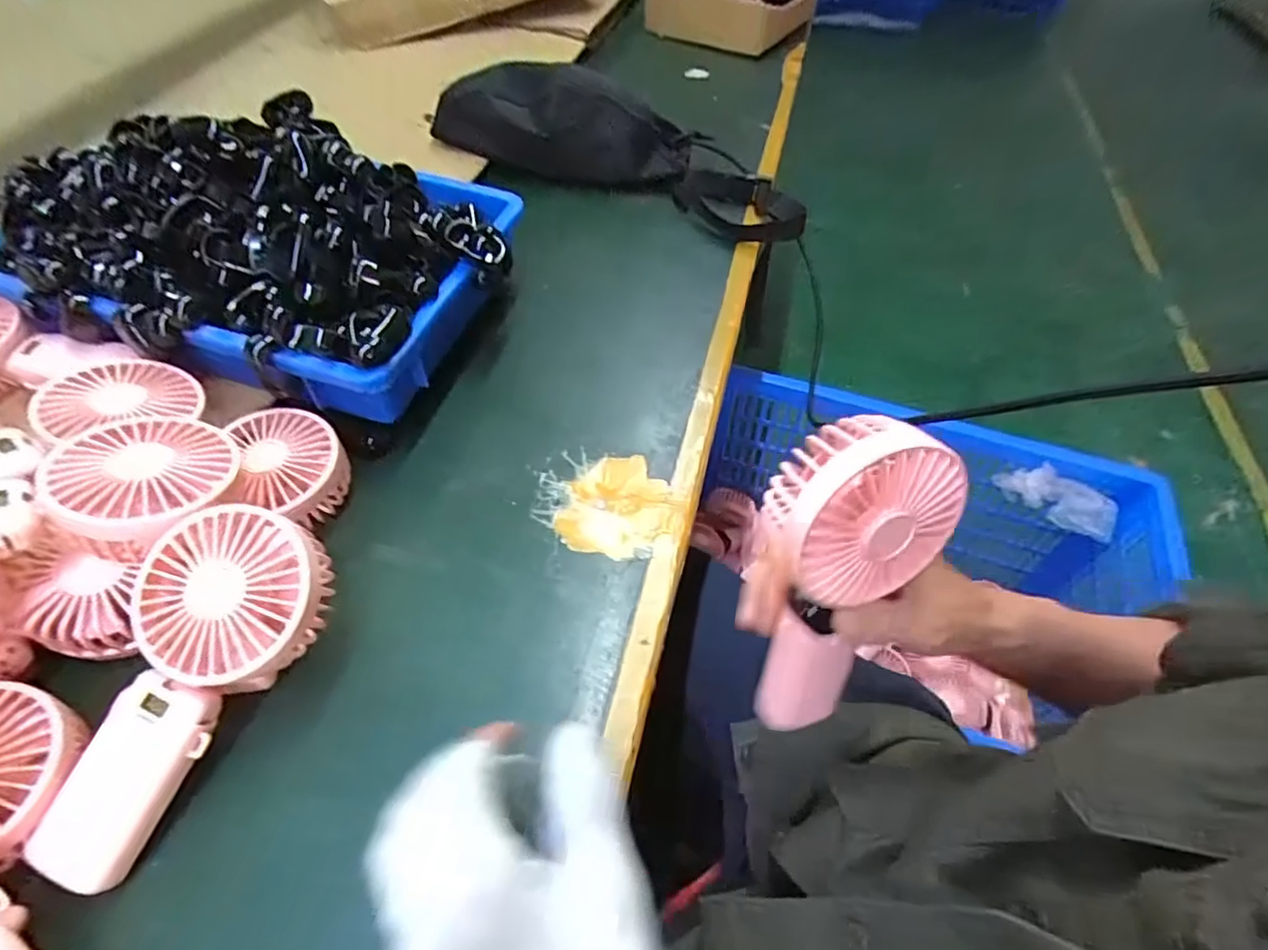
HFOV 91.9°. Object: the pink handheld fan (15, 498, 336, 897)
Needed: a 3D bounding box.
[{"bbox_3d":[-0.221,0.105,0.307,0.085,0.034,0.178,22,79,15],"label":"pink handheld fan"}]

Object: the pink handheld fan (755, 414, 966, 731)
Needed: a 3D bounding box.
[{"bbox_3d":[0.105,0.055,0.311,0.083,0.182,0.041,-4,39,-5],"label":"pink handheld fan"}]

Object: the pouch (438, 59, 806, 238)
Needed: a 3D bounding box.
[{"bbox_3d":[-0.005,-0.363,0.676,0.413,0.093,0.128,20,54,13],"label":"pouch"}]

